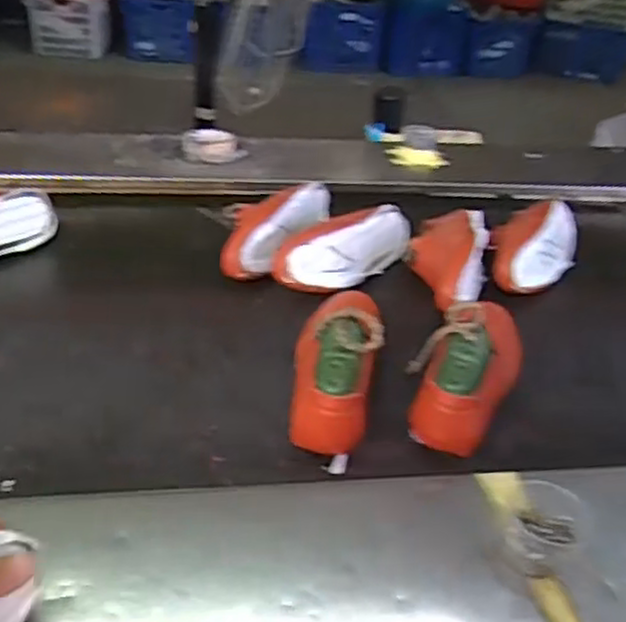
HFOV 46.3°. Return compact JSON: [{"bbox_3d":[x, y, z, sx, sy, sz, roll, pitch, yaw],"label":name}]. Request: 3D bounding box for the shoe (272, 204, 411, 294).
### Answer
[{"bbox_3d":[0.036,-0.090,1.004,0.091,0.070,0.256,28,39,30],"label":"shoe"}]

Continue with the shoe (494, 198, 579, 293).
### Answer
[{"bbox_3d":[0.320,-0.096,1.055,0.106,0.067,0.228,19,35,19],"label":"shoe"}]

